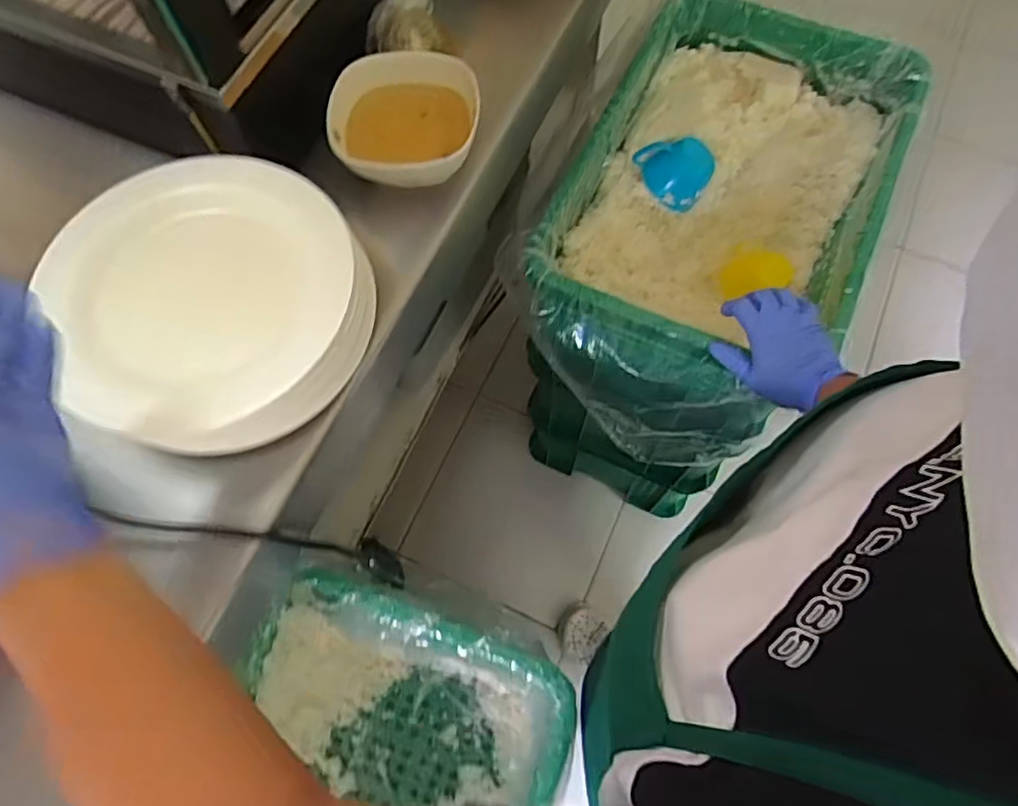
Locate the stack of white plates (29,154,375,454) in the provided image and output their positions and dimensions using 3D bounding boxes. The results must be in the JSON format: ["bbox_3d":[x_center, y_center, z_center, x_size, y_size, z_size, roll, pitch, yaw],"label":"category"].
[{"bbox_3d":[-0.228,-0.087,0.526,0.222,0.070,0.236,-20,70,-8],"label":"stack of white plates"}]

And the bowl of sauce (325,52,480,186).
[{"bbox_3d":[-0.097,-0.251,0.611,0.134,0.076,0.129,0,68,0],"label":"bowl of sauce"}]

